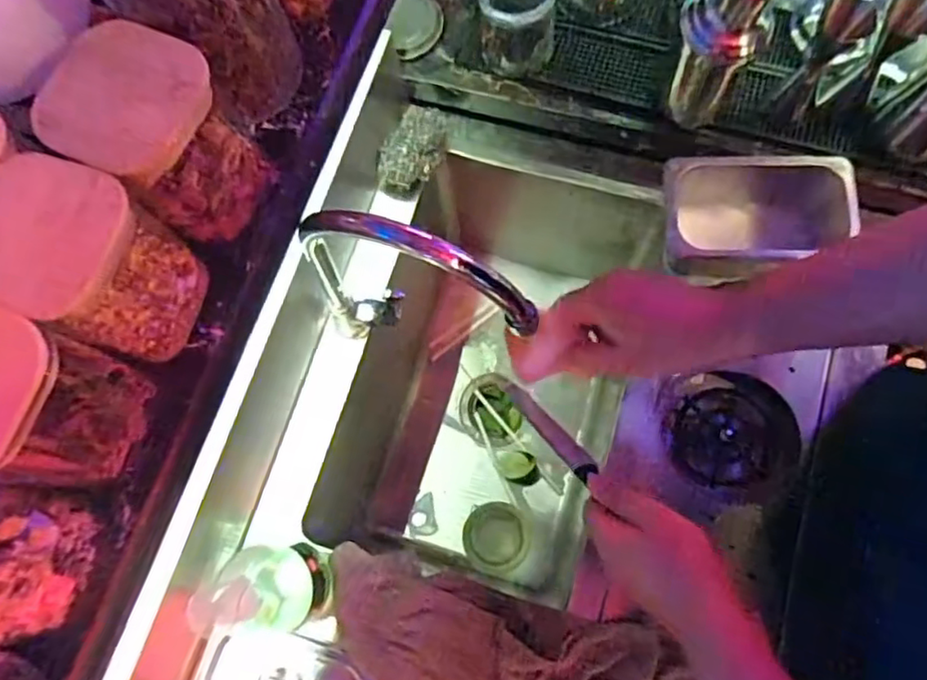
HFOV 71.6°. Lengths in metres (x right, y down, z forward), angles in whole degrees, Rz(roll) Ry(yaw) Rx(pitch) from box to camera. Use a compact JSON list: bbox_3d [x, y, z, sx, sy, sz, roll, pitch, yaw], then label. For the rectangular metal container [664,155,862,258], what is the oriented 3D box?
[{"bbox_3d":[0.289,-0.121,0.648,0.181,0.101,0.104,-1,75,4],"label":"rectangular metal container"}]

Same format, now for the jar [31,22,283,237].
[{"bbox_3d":[-0.175,-0.119,0.380,0.080,0.104,0.080,24,78,10],"label":"jar"}]

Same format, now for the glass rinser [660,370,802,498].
[{"bbox_3d":[0.273,0.094,0.659,0.124,0.028,0.120,0,80,1],"label":"glass rinser"}]

